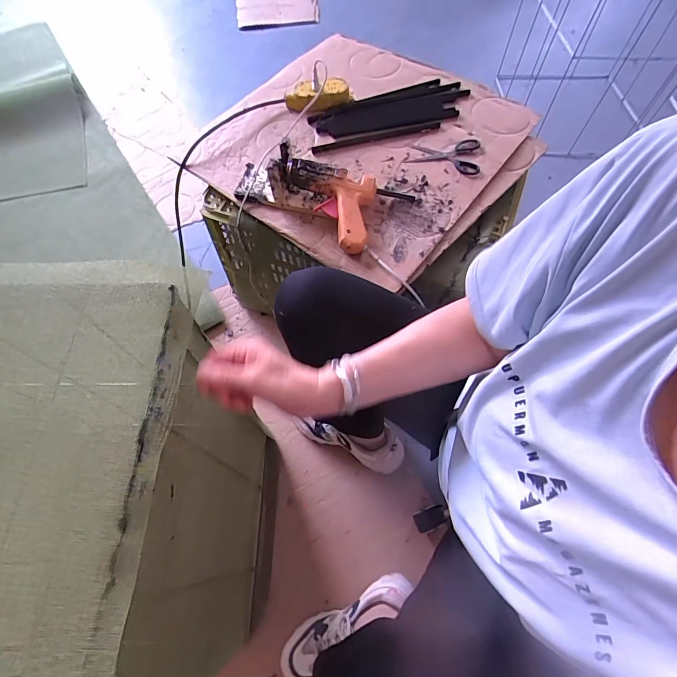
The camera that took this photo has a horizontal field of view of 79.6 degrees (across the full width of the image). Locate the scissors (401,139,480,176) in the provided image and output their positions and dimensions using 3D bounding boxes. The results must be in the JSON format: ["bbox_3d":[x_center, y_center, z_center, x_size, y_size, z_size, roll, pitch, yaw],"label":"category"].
[{"bbox_3d":[0.204,-0.358,0.790,0.137,0.011,0.092,7,64,4],"label":"scissors"}]

